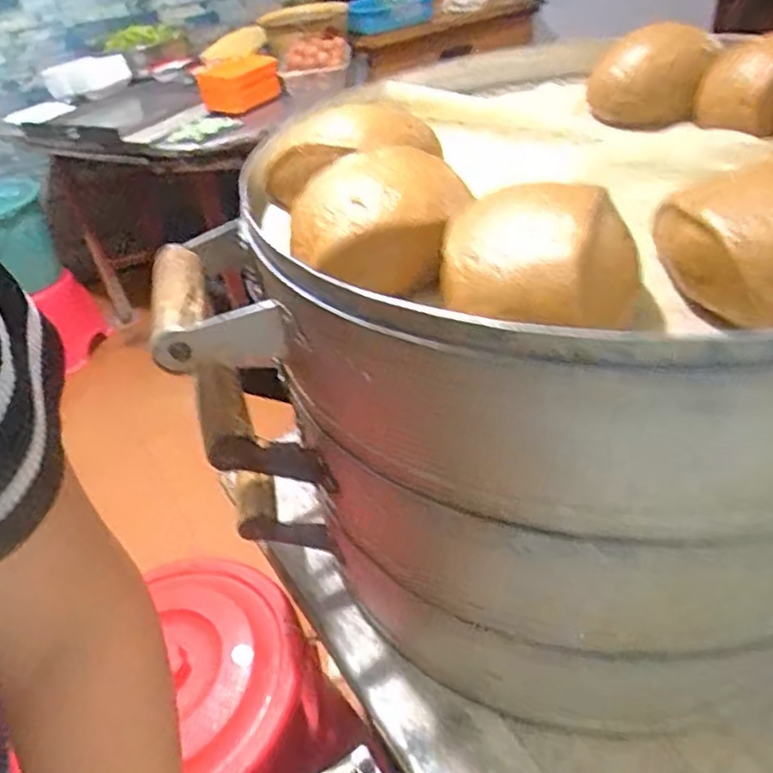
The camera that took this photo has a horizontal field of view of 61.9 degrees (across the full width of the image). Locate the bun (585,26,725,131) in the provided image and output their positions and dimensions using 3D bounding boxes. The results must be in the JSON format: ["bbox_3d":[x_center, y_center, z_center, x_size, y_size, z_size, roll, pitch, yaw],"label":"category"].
[{"bbox_3d":[0.212,-0.251,0.521,0.096,0.057,0.075,5,40,16],"label":"bun"}]

